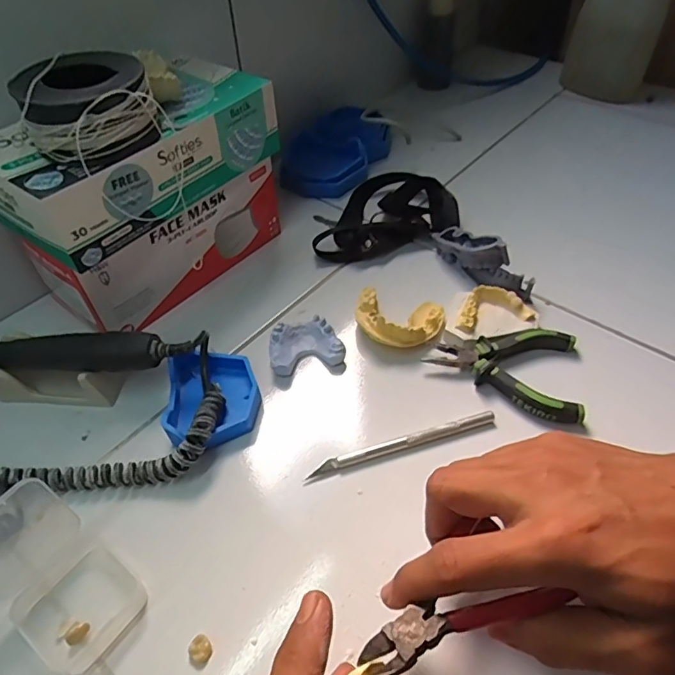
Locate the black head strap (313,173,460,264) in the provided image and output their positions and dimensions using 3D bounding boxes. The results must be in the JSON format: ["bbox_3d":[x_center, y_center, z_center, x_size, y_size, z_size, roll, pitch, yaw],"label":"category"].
[{"bbox_3d":[0.042,-0.135,0.522,0.145,0.029,0.124,-11,50,-7],"label":"black head strap"}]

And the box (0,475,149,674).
[{"bbox_3d":[-0.174,0.137,0.300,0.120,0.021,0.060,29,56,24],"label":"box"}]

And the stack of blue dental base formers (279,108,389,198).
[{"bbox_3d":[0.000,-0.218,0.581,0.086,0.043,0.133,31,57,26],"label":"stack of blue dental base formers"}]

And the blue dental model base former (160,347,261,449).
[{"bbox_3d":[-0.091,0.041,0.374,0.063,0.025,0.081,-6,49,-2],"label":"blue dental model base former"}]

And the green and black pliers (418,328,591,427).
[{"bbox_3d":[0.140,0.016,0.395,0.113,0.015,0.079,26,55,23],"label":"green and black pliers"}]

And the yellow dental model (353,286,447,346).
[{"bbox_3d":[0.052,-0.017,0.418,0.072,0.023,0.056,0,49,3],"label":"yellow dental model"}]

